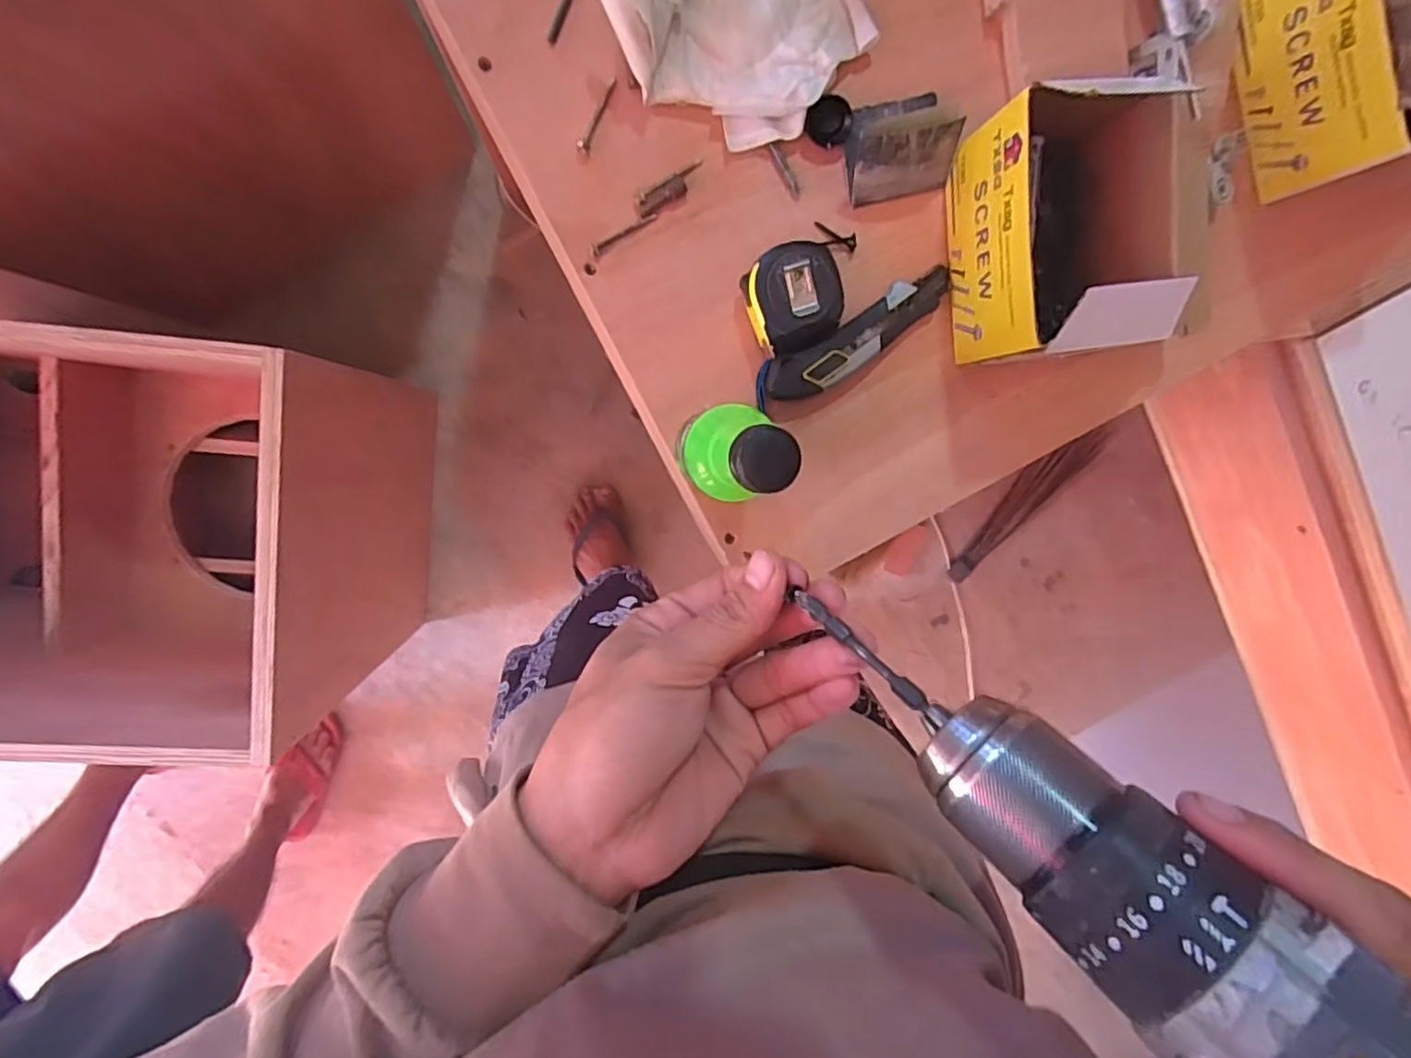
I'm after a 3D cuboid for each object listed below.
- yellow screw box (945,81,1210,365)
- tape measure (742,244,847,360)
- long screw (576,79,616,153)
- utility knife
[{"bbox_3d":[0.232,-0.190,0.437,0.096,0.123,0.146,-7,98,-6],"label":"yellow screw box"},{"bbox_3d":[0.060,-0.159,0.459,0.063,0.039,0.066,-19,99,-4],"label":"tape measure"},{"bbox_3d":[-0.073,-0.277,0.442,0.009,0.007,0.052,21,94,-9],"label":"long screw"},{"bbox_3d":[0.112,-0.139,0.476,0.155,0.022,0.034,-33,99,-2],"label":"utility knife"}]

